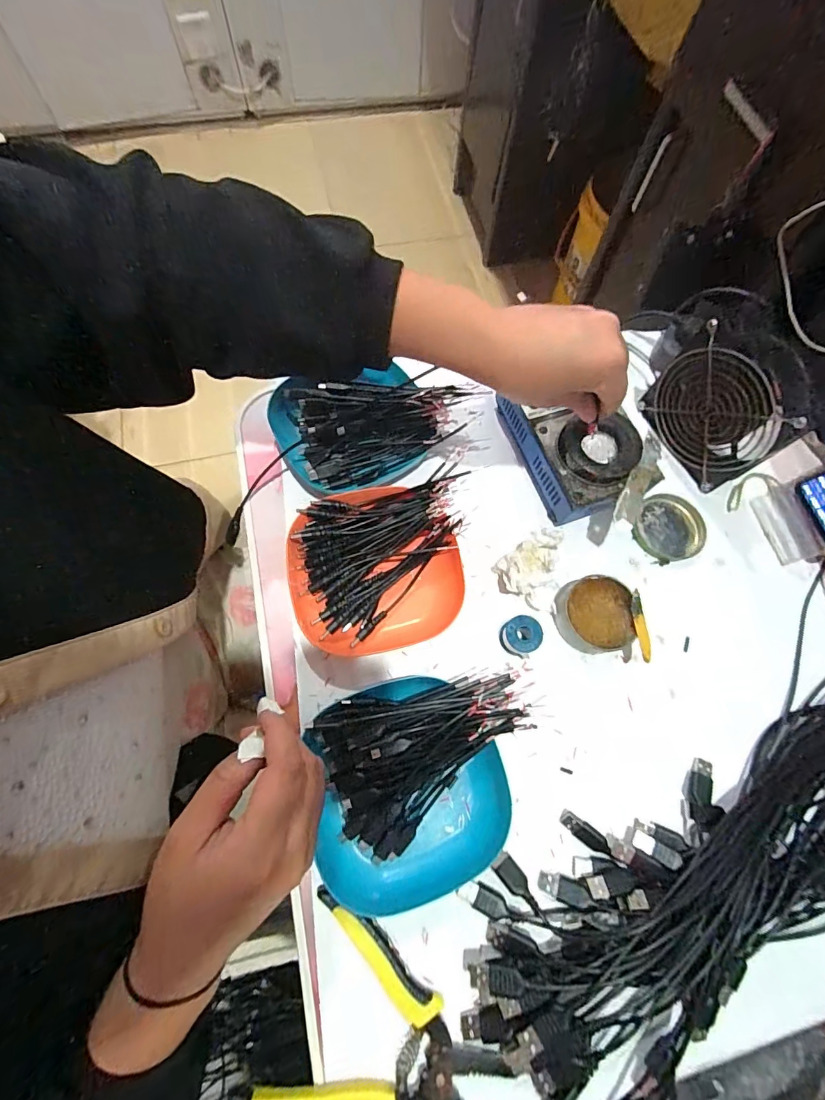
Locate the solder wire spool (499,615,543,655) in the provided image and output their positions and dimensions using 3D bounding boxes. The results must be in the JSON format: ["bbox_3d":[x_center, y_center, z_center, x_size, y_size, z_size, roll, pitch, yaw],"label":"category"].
[{"bbox_3d":[0.091,0.072,0.371,0.028,0.025,0.029,1,70,-2],"label":"solder wire spool"}]

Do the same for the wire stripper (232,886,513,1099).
[{"bbox_3d":[-0.017,0.318,0.280,0.151,0.015,0.112,26,71,7],"label":"wire stripper"}]

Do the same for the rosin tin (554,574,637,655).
[{"bbox_3d":[0.155,0.055,0.381,0.057,0.027,0.062,1,70,-2],"label":"rosin tin"}]

